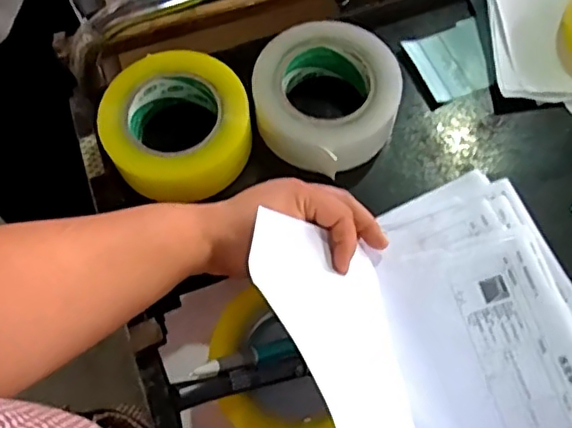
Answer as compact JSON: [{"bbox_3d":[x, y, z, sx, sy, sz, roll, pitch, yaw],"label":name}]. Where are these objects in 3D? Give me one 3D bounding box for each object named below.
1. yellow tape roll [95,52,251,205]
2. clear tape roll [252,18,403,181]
[{"bbox_3d":[-0.095,-0.074,0.514,0.122,0.049,0.120,0,68,0],"label":"yellow tape roll"},{"bbox_3d":[0.035,-0.101,0.528,0.122,0.045,0.124,0,68,0],"label":"clear tape roll"}]

